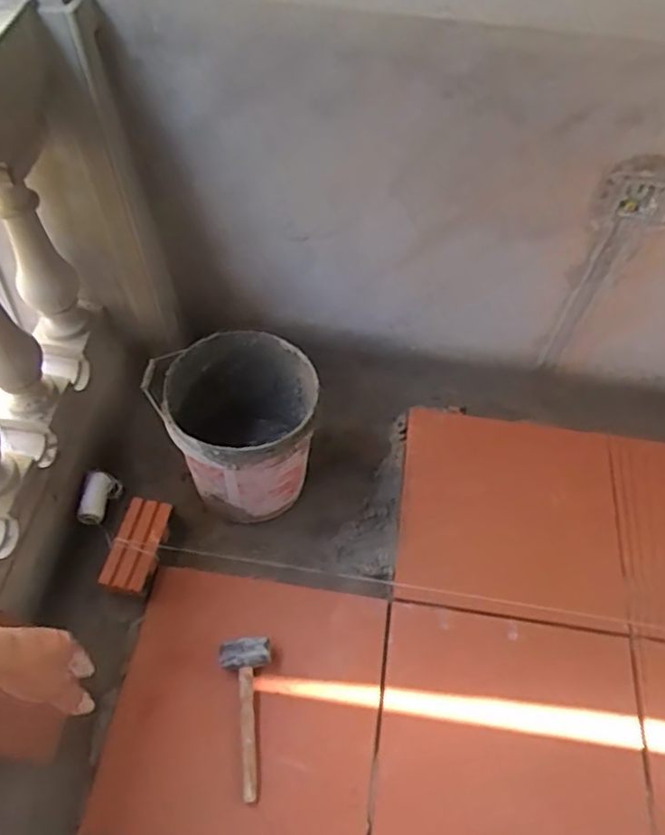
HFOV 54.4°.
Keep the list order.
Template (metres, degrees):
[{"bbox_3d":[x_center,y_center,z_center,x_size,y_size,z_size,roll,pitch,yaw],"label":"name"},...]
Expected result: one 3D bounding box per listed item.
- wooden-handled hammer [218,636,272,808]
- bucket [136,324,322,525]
[{"bbox_3d":[-0.152,0.565,1.229,0.099,0.074,0.276,-7,57,-7],"label":"wooden-handled hammer"},{"bbox_3d":[-0.206,0.041,1.414,0.334,0.328,0.287,-4,57,-5],"label":"bucket"}]

